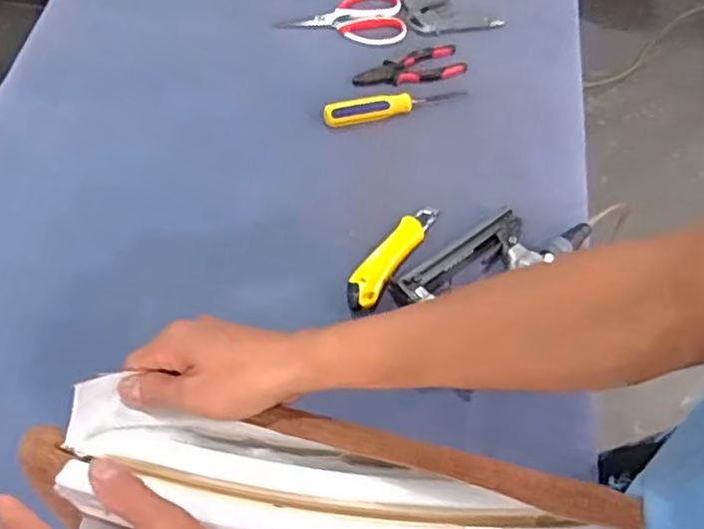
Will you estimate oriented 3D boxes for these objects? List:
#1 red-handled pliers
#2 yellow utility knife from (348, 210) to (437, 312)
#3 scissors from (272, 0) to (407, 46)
[{"bbox_3d":[0.077,-0.268,0.891,0.159,0.010,0.055,-15,62,-12],"label":"red-handled pliers"},{"bbox_3d":[0.043,-0.013,0.741,0.039,0.013,0.164,31,63,14],"label":"yellow utility knife"},{"bbox_3d":[-0.013,-0.354,0.937,0.173,0.014,0.099,-4,60,-6],"label":"scissors"}]

